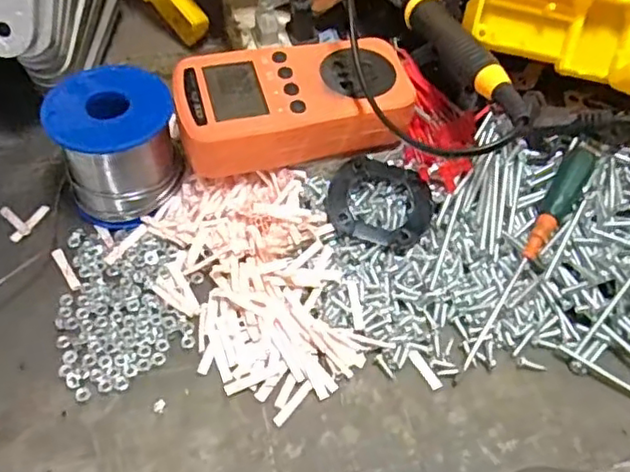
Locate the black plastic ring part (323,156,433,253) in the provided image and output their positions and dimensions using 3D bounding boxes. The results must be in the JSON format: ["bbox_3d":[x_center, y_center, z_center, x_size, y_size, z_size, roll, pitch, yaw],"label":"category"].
[{"bbox_3d":[0.037,-0.020,0.350,0.058,0.010,0.052,20,65,2],"label":"black plastic ring part"}]

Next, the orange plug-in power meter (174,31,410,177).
[{"bbox_3d":[-0.012,-0.074,0.349,0.127,0.033,0.070,-14,56,-15],"label":"orange plug-in power meter"}]

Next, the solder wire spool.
[{"bbox_3d":[-0.107,-0.047,0.345,0.061,0.065,0.057,3,53,-4],"label":"solder wire spool"}]

